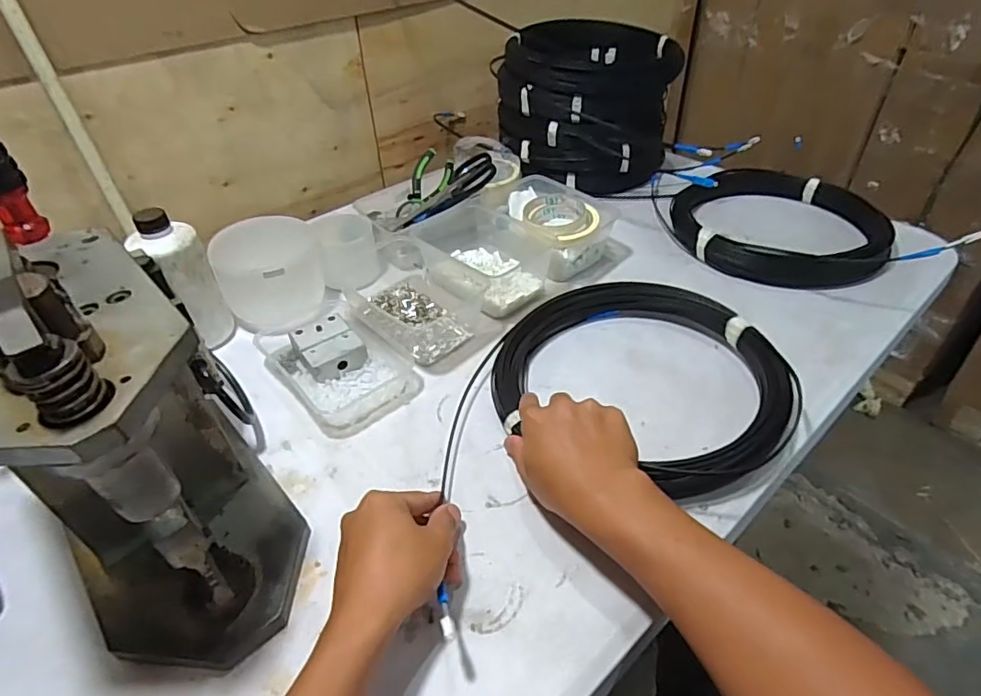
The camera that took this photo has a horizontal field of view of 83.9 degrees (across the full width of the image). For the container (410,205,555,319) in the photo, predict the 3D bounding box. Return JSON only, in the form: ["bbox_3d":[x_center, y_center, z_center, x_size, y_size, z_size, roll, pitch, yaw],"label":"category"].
[{"bbox_3d":[-0.009,-0.123,0.730,0.139,0.063,0.183,-31,49,-28],"label":"container"}]

